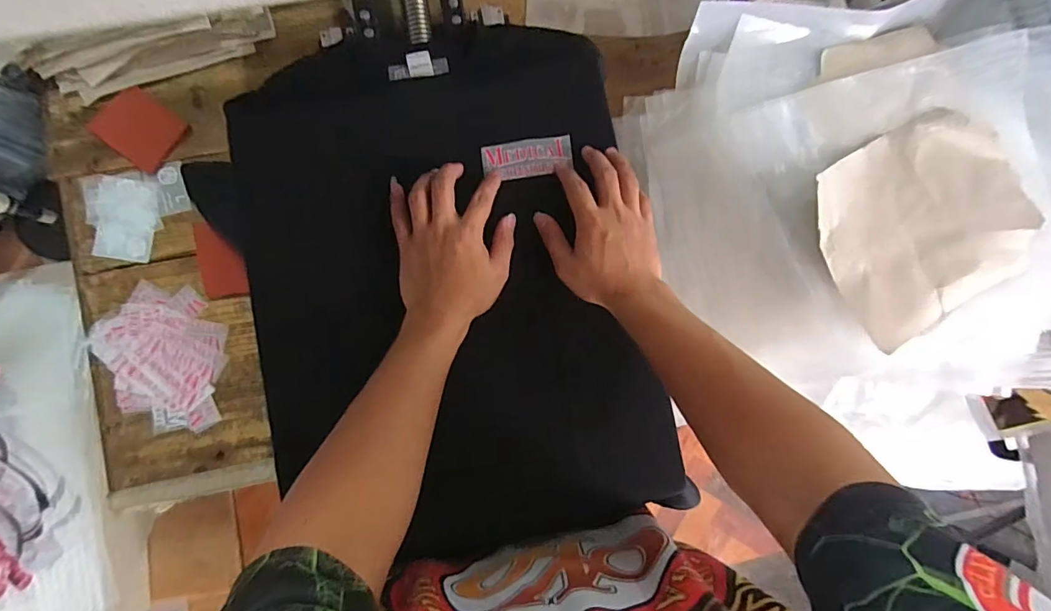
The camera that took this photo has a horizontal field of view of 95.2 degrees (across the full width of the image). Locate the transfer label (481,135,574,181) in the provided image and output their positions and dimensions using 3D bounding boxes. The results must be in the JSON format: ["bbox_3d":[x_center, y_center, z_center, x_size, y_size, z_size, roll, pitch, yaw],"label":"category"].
[{"bbox_3d":[0.002,-0.153,0.495,0.092,0.006,0.040,-8,86,-3],"label":"transfer label"}]

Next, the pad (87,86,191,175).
[{"bbox_3d":[-0.477,-0.221,0.588,0.096,0.009,0.076,37,83,0],"label":"pad"}]

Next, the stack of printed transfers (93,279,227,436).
[{"bbox_3d":[-0.430,0.067,0.578,0.145,0.015,0.173,-42,89,-7],"label":"stack of printed transfers"}]

